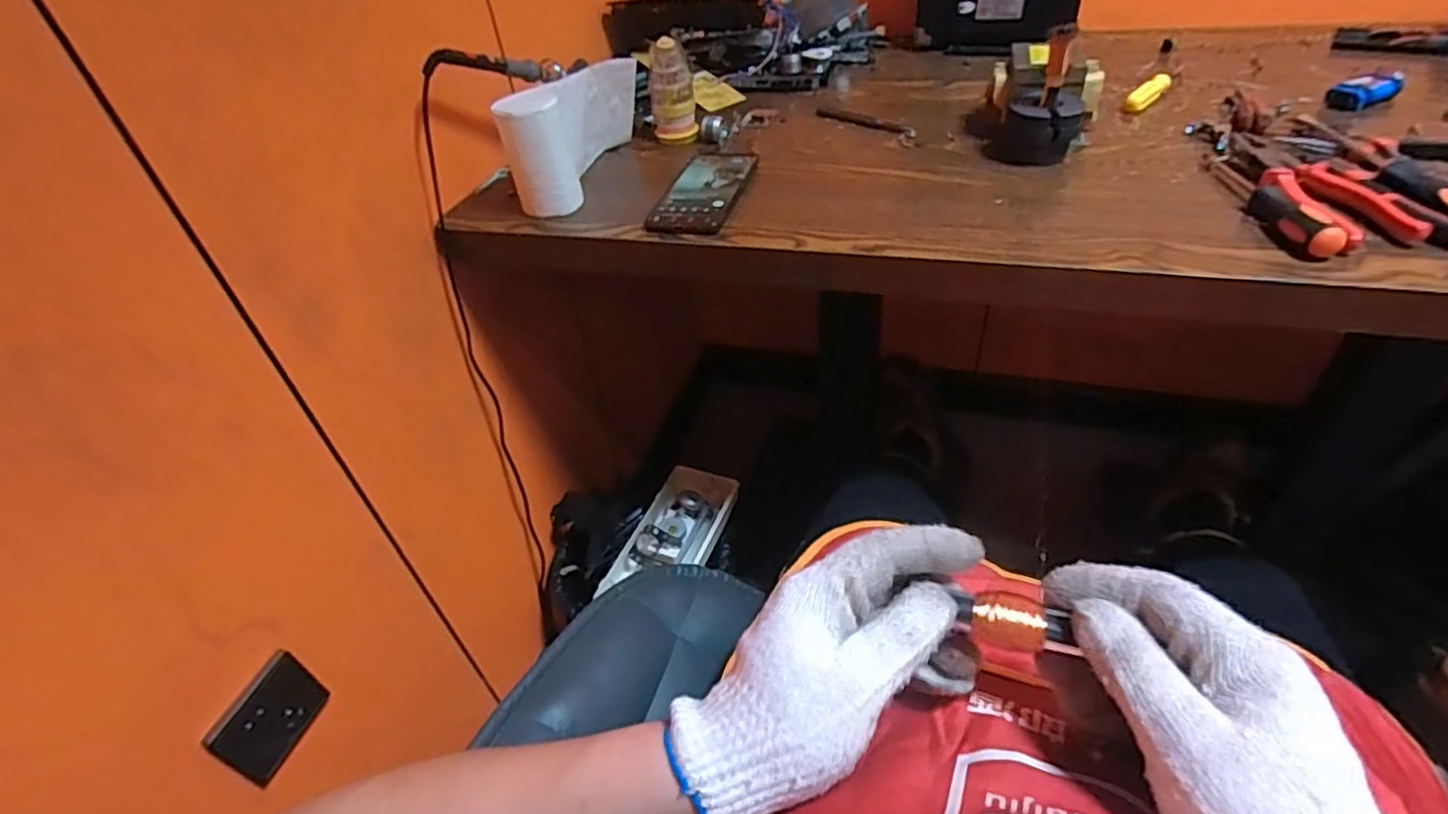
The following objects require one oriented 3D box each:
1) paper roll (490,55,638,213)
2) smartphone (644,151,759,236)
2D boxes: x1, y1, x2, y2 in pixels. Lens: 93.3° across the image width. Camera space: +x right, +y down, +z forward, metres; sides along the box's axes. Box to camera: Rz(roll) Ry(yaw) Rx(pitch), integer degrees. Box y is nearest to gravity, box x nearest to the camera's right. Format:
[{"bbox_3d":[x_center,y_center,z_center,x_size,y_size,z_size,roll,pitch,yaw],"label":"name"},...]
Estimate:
[{"bbox_3d":[-0.147,-0.276,0.685,0.045,0.100,0.190,11,44,19],"label":"paper roll"},{"bbox_3d":[-0.018,-0.215,0.678,0.075,0.012,0.148,10,48,12],"label":"smartphone"}]

